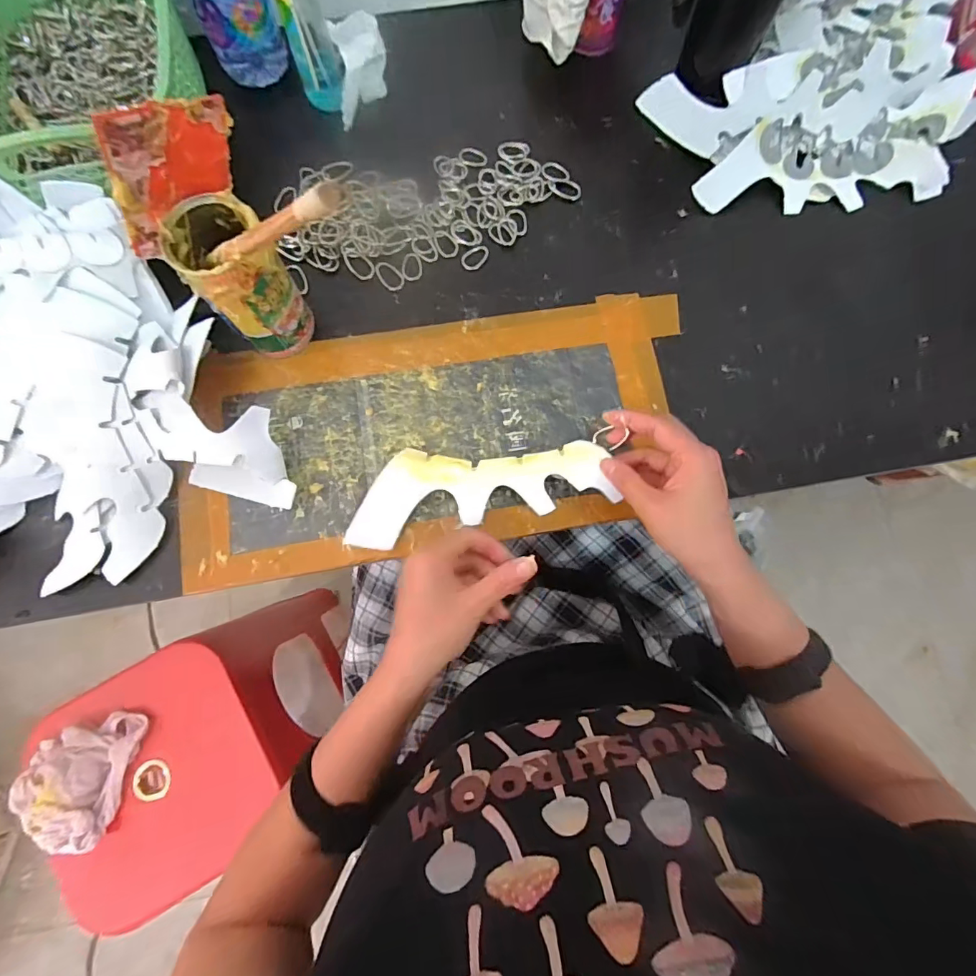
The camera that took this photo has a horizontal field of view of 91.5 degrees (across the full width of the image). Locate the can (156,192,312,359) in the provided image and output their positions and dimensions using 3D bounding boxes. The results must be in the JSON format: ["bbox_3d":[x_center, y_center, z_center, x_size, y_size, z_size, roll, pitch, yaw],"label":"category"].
[{"bbox_3d":[-0.193,-0.165,0.383,0.067,0.123,0.072,-38,81,-7],"label":"can"}]

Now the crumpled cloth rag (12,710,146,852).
[{"bbox_3d":[-0.514,0.357,0.587,0.117,0.043,0.151,11,79,2],"label":"crumpled cloth rag"}]

